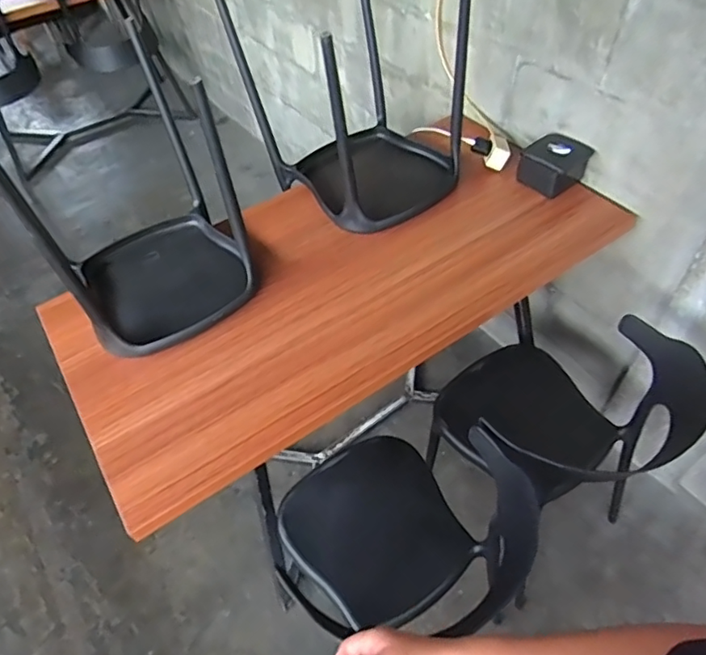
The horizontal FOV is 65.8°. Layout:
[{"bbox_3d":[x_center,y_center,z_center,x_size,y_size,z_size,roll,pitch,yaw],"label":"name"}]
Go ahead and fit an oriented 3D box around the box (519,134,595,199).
[{"bbox_3d":[0.464,-0.379,1.264,0.127,0.082,0.112,-35,56,-25],"label":"box"}]

